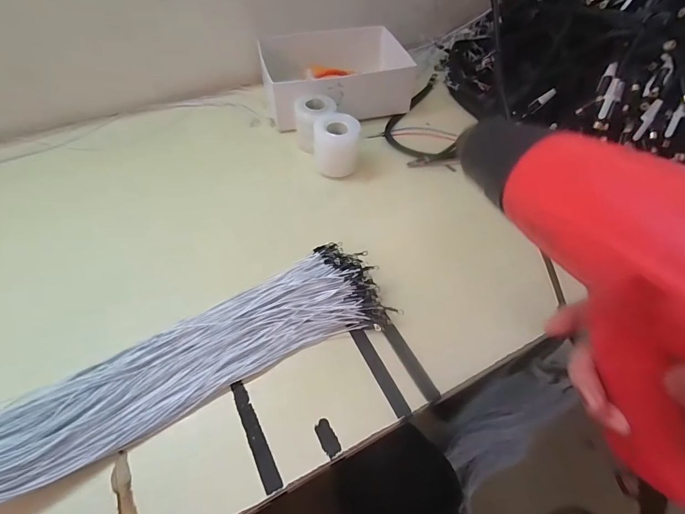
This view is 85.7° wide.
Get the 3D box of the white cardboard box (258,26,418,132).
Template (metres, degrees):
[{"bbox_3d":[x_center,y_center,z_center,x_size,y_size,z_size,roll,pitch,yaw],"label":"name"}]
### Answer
[{"bbox_3d":[-0.011,-0.298,0.603,0.233,0.070,0.167,-16,57,-15],"label":"white cardboard box"}]

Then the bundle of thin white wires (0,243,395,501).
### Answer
[{"bbox_3d":[-0.201,0.088,0.281,0.520,0.138,0.095,-14,55,-30],"label":"bundle of thin white wires"}]

